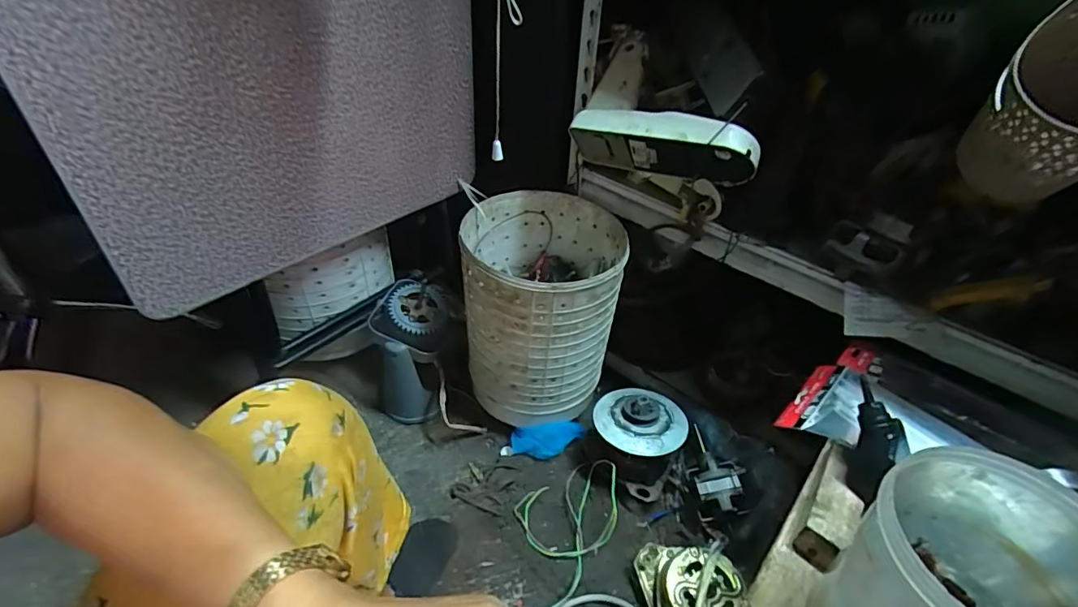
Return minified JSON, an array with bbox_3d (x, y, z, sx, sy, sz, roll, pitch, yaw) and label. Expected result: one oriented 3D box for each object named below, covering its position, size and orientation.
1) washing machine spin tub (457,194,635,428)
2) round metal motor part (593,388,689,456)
[{"bbox_3d":[0.001,0.014,0.874,0.246,0.329,0.252,2,39,-2],"label":"washing machine spin tub"},{"bbox_3d":[0.170,0.185,0.829,0.148,0.043,0.136,2,39,-2],"label":"round metal motor part"}]

